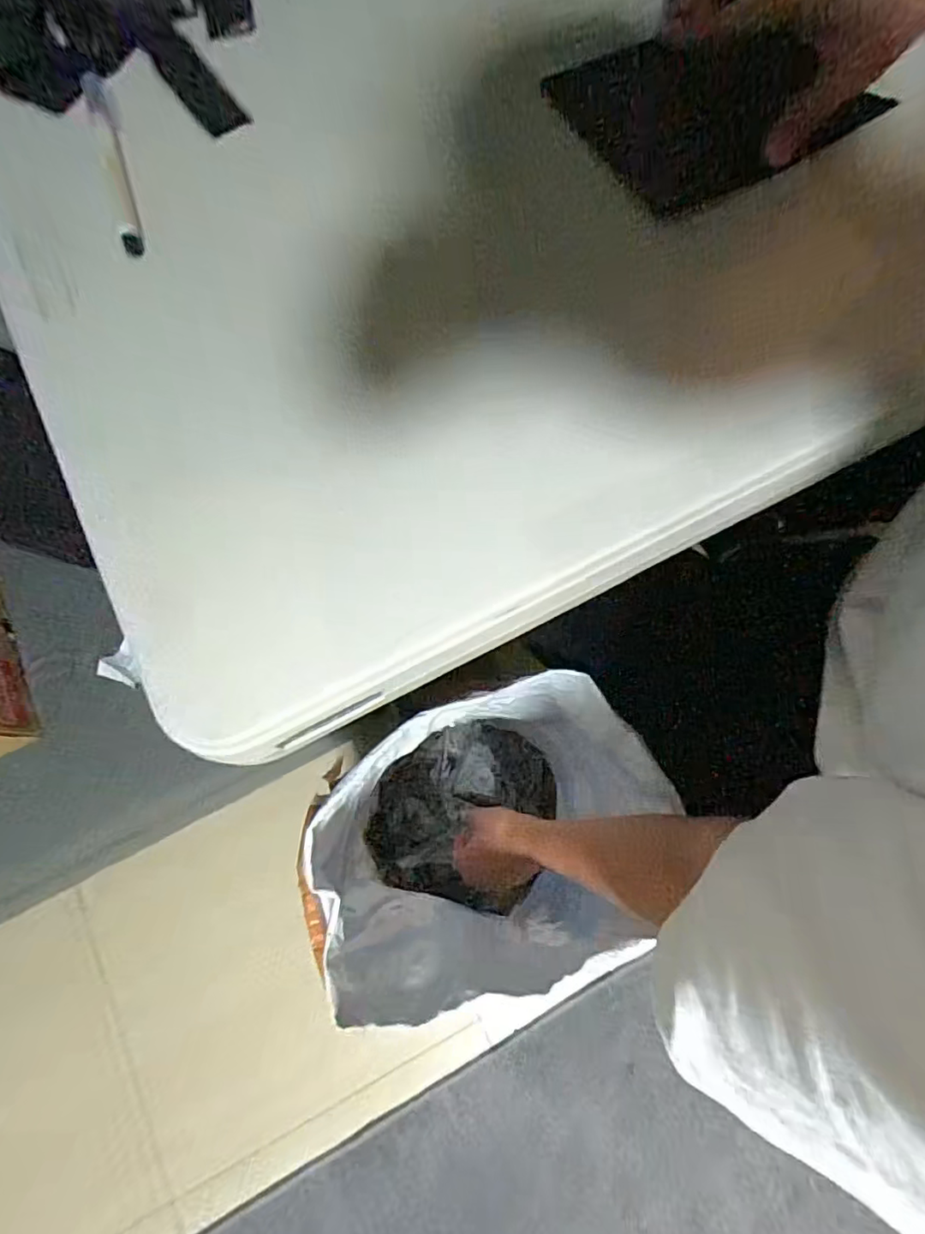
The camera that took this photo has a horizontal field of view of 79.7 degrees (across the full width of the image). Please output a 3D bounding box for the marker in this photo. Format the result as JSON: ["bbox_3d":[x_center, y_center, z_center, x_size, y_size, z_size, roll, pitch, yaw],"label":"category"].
[{"bbox_3d":[-0.206,-0.269,0.326,0.012,0.013,0.134,-17,75,-5],"label":"marker"}]

